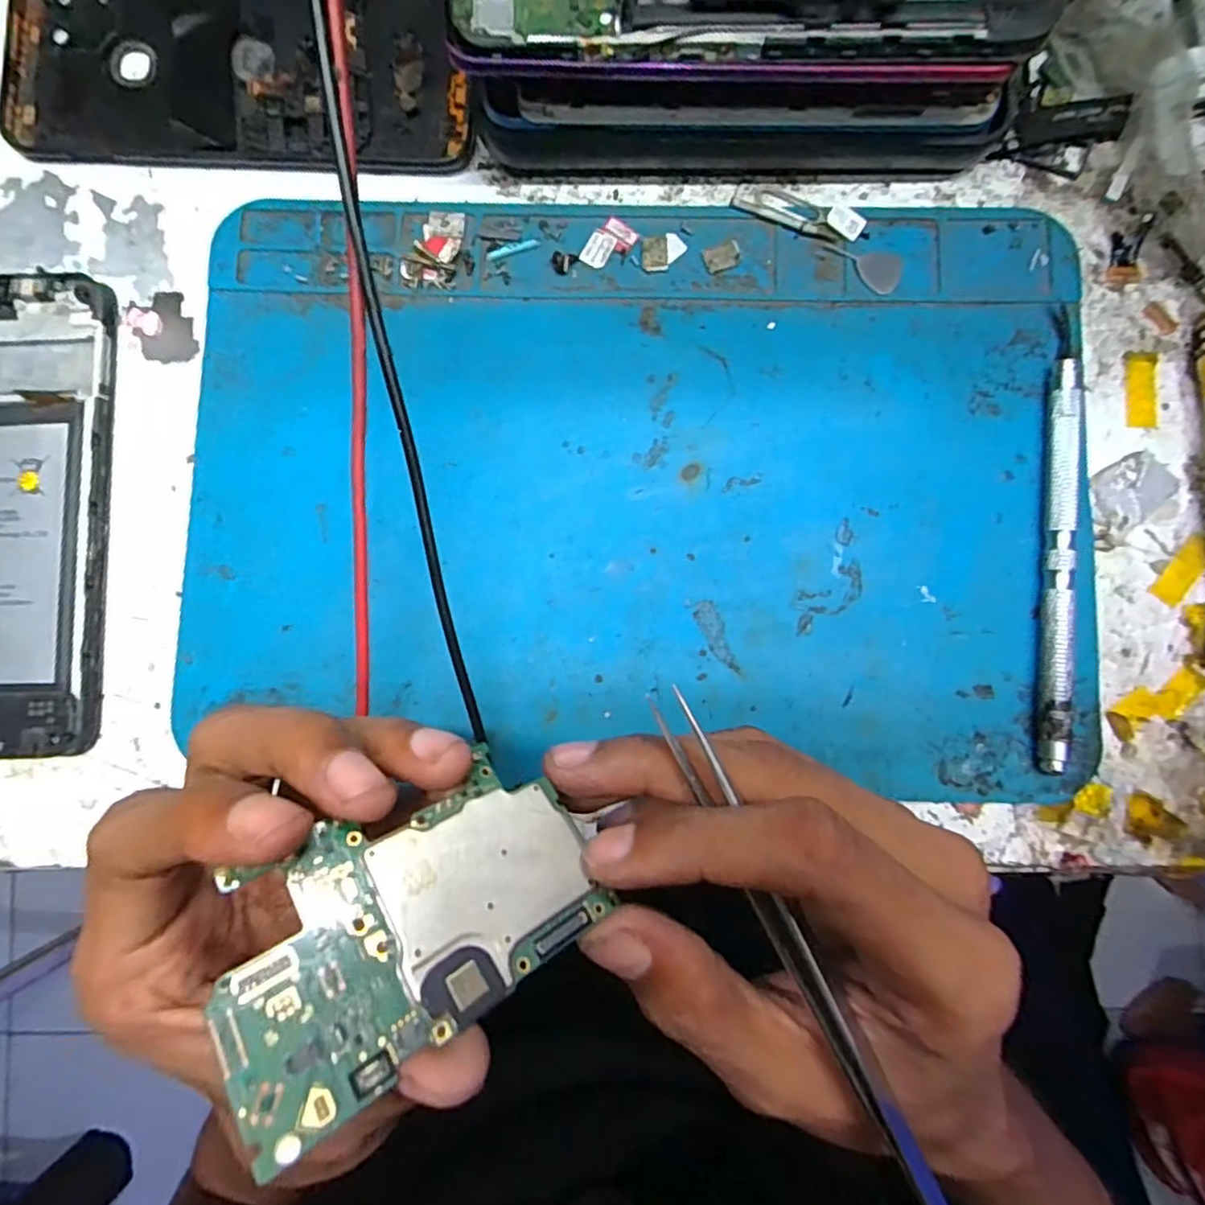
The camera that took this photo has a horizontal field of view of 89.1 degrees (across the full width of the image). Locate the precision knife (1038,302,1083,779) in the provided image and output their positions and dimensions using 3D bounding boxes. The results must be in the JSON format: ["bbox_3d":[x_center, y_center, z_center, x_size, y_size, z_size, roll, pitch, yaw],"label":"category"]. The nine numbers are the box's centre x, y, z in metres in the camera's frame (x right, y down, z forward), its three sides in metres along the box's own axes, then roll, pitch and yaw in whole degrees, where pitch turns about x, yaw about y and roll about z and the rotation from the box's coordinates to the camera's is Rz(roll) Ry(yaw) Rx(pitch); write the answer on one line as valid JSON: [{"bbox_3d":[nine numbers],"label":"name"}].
[{"bbox_3d":[0.147,-0.023,0.196,0.008,0.012,0.149,6,87,1],"label":"precision knife"}]

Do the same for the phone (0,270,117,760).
[{"bbox_3d":[-0.202,-0.031,0.202,0.073,0.010,0.160,-3,87,0],"label":"phone"}]

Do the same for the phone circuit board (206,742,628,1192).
[{"bbox_3d":[-0.031,0.054,0.108,0.065,0.004,0.038,-20,65,-39],"label":"phone circuit board"}]

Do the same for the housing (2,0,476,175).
[{"bbox_3d":[-0.127,-0.190,0.211,0.160,0.012,0.075,3,87,1],"label":"housing"}]

